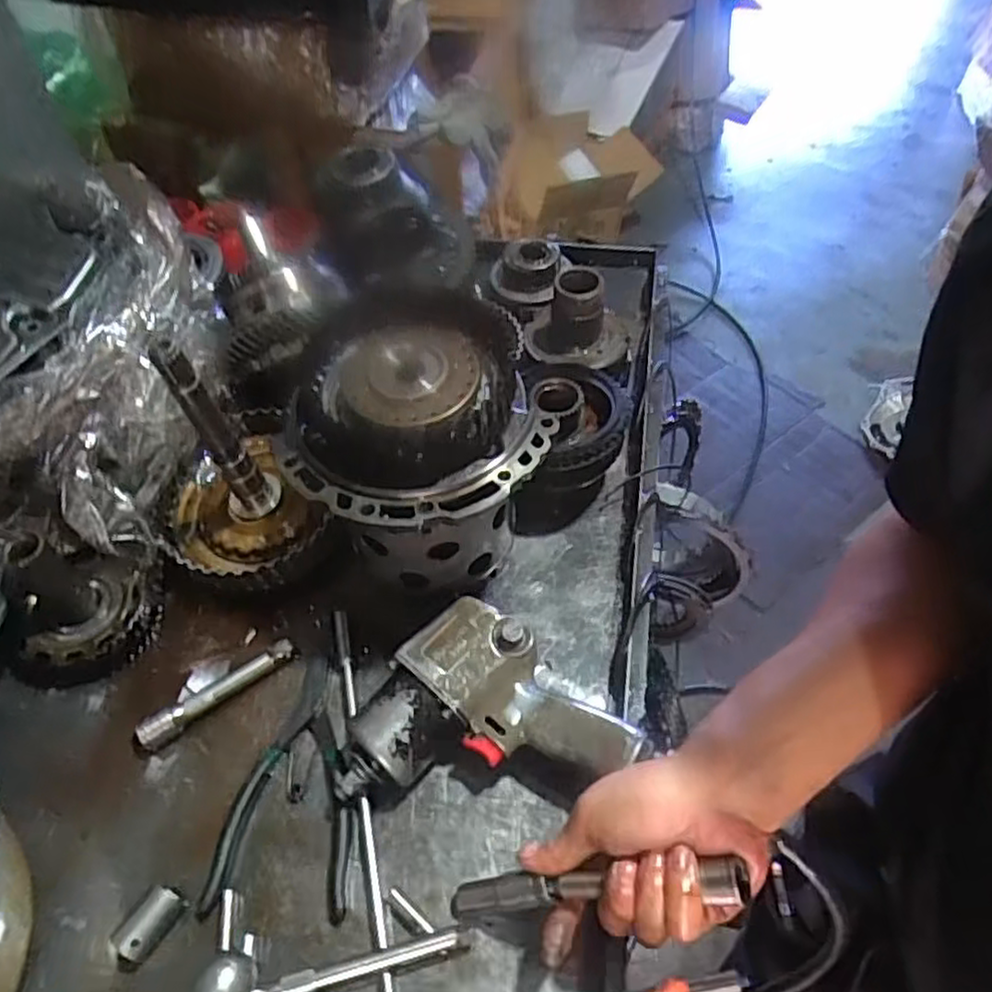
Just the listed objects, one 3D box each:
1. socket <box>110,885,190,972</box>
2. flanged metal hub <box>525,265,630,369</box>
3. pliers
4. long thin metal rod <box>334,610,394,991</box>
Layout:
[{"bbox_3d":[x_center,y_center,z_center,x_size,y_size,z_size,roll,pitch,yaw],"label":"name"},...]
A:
[{"bbox_3d":[-0.225,0.277,0.464,0.024,0.024,0.047,29,59,21],"label":"socket"},{"bbox_3d":[0.080,-0.175,0.683,0.093,0.076,0.092,-1,53,1],"label":"flanged metal hub"},{"bbox_3d":[-0.140,0.200,0.518,0.095,0.027,0.174,4,54,5],"label":"pliers"},{"bbox_3d":[-0.096,0.209,0.513,0.011,0.011,0.284,-12,54,-7],"label":"long thin metal rod"}]

